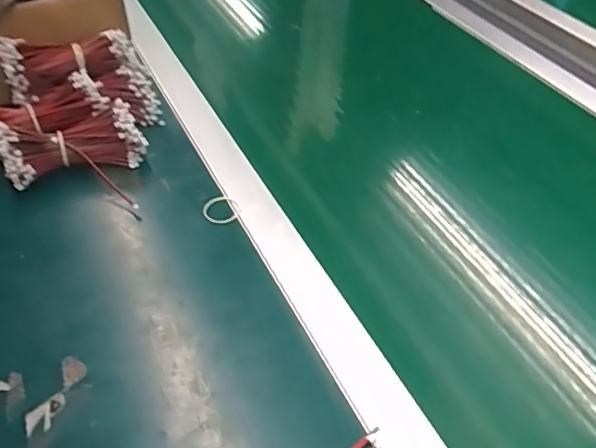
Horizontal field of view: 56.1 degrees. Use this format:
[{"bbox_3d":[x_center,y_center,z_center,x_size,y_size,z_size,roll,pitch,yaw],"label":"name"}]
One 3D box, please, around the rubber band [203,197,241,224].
[{"bbox_3d":[-0.069,-0.012,0.509,0.032,0.006,0.033,5,48,-6],"label":"rubber band"}]

